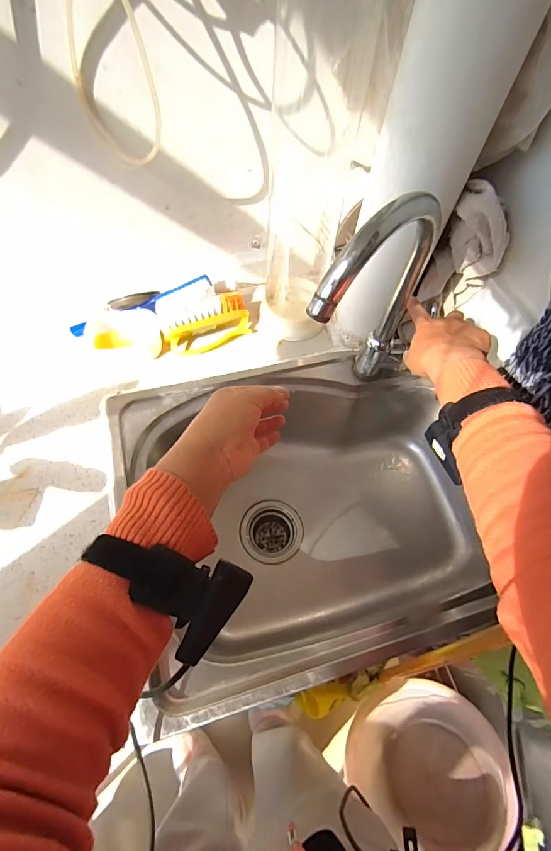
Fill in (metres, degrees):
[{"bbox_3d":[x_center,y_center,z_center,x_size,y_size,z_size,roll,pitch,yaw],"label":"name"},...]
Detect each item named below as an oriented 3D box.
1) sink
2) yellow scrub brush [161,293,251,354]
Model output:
[{"bbox_3d":[0.043,0.137,0.637,0.475,0.250,0.416,-14,64,-11],"label":"sink"},{"bbox_3d":[-0.103,-0.158,0.622,0.134,0.055,0.039,-28,67,-17],"label":"yellow scrub brush"}]

